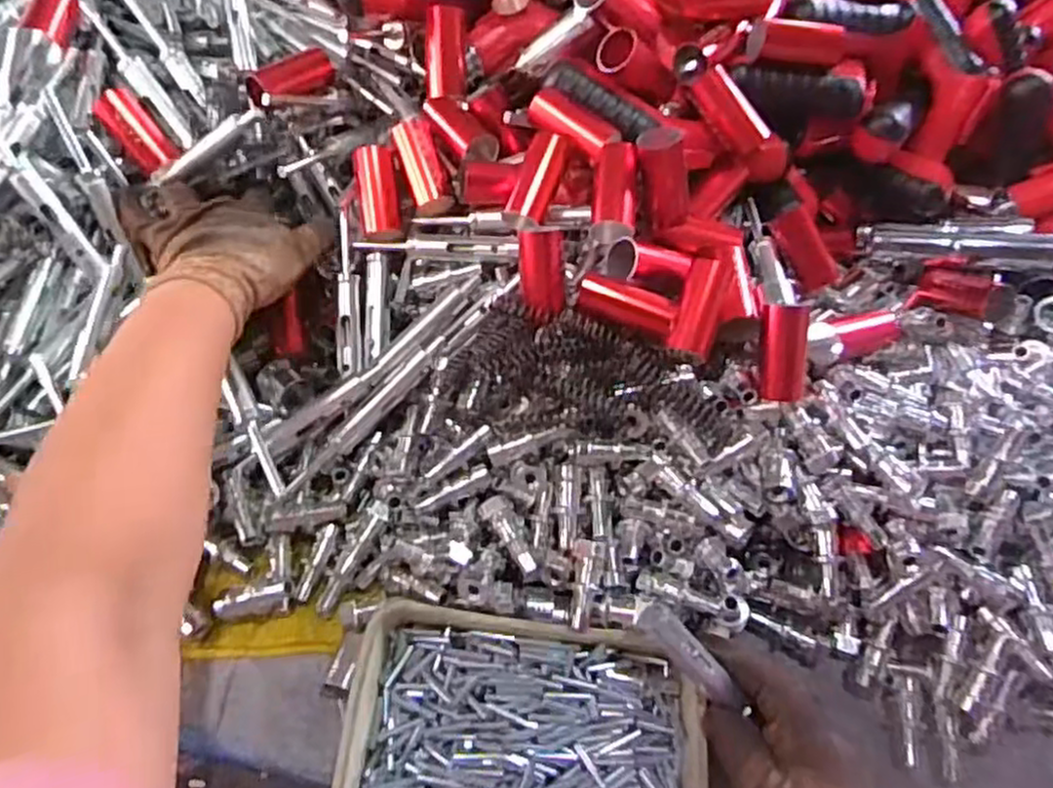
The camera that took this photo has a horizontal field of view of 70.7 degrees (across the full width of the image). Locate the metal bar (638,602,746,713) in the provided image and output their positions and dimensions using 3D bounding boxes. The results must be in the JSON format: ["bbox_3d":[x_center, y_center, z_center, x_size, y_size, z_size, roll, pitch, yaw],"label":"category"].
[{"bbox_3d":[0.093,0.148,0.414,0.082,0.013,0.017,47,65,-12],"label":"metal bar"}]

